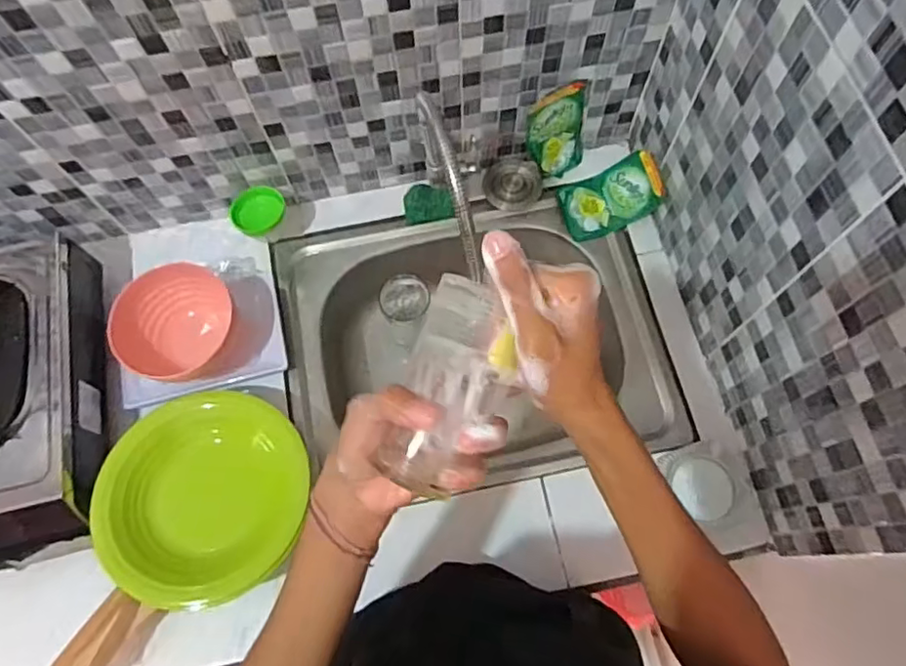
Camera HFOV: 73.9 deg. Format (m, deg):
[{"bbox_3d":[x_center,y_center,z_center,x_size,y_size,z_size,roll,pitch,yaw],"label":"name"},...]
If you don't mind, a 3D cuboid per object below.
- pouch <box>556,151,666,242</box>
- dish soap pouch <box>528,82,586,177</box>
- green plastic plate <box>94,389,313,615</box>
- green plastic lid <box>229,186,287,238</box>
[{"bbox_3d":[0.226,-0.195,0.849,0.156,0.044,0.089,-26,77,23],"label":"pouch"},{"bbox_3d":[0.147,-0.271,0.823,0.083,0.135,0.036,-19,70,-5],"label":"dish soap pouch"},{"bbox_3d":[-0.284,0.186,0.691,0.224,0.048,0.224,2,81,-17],"label":"green plastic plate"},{"bbox_3d":[-0.262,-0.166,0.812,0.073,0.021,0.061,-34,103,3],"label":"green plastic lid"}]

